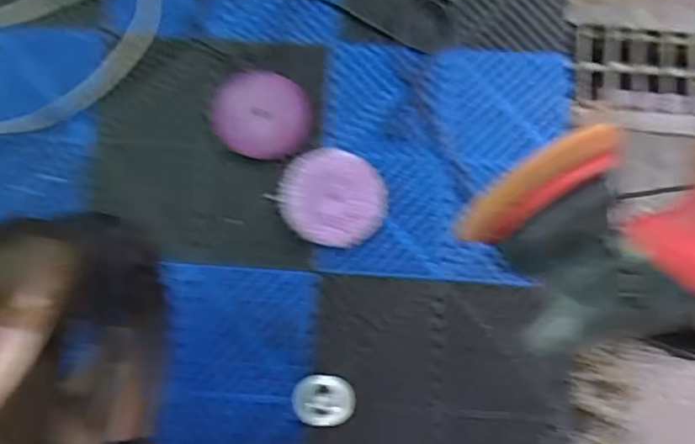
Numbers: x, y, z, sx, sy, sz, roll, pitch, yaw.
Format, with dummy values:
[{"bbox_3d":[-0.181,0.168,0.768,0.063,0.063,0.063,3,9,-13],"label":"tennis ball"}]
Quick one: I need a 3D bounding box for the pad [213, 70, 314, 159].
[{"bbox_3d":[-0.144,-0.179,1.010,0.164,0.022,0.147,10,79,1],"label":"pad"}]

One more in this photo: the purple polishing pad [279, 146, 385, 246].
[{"bbox_3d":[-0.023,-0.042,0.981,0.169,0.016,0.155,5,79,0],"label":"purple polishing pad"}]

